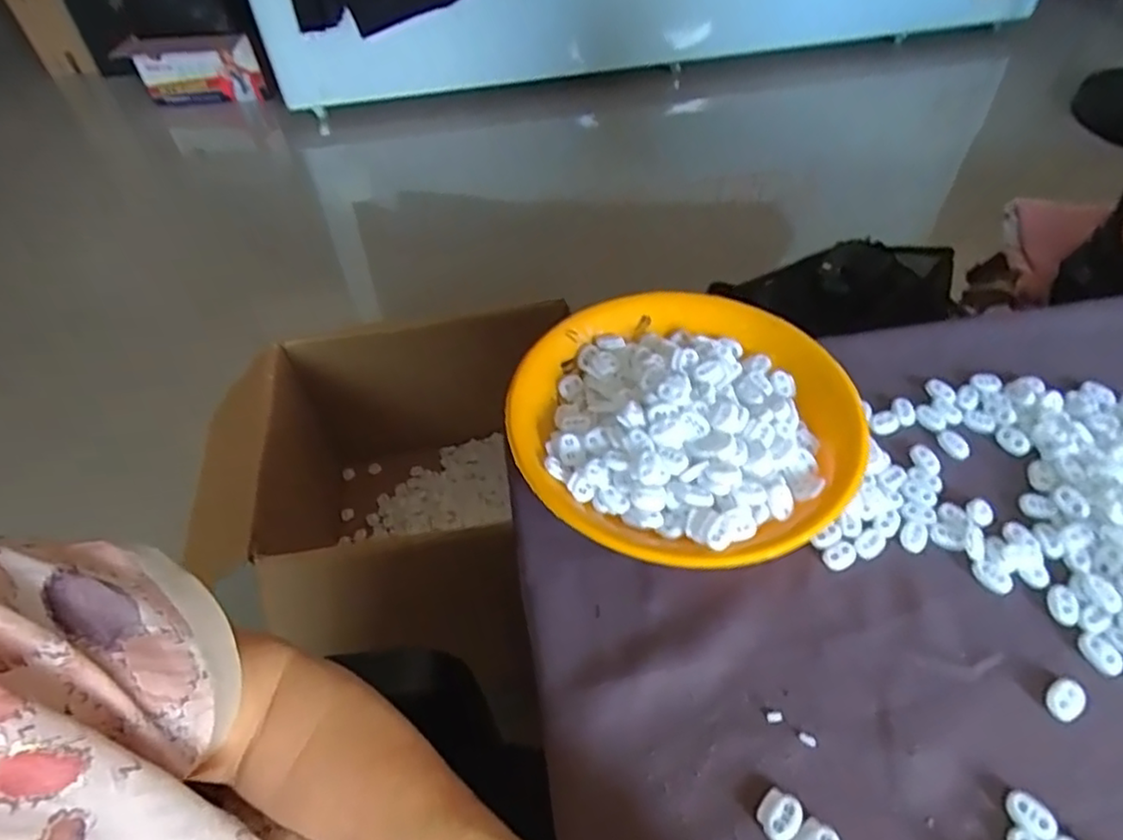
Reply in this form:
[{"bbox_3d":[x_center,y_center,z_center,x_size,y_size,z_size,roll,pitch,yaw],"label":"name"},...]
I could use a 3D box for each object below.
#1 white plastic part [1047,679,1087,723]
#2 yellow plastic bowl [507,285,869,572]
[{"bbox_3d":[0.279,0.154,0.374,0.027,0.004,0.017,-32,55,-24],"label":"white plastic part"},{"bbox_3d":[0.088,-0.002,0.487,0.239,0.048,0.234,-1,49,1],"label":"yellow plastic bowl"}]

